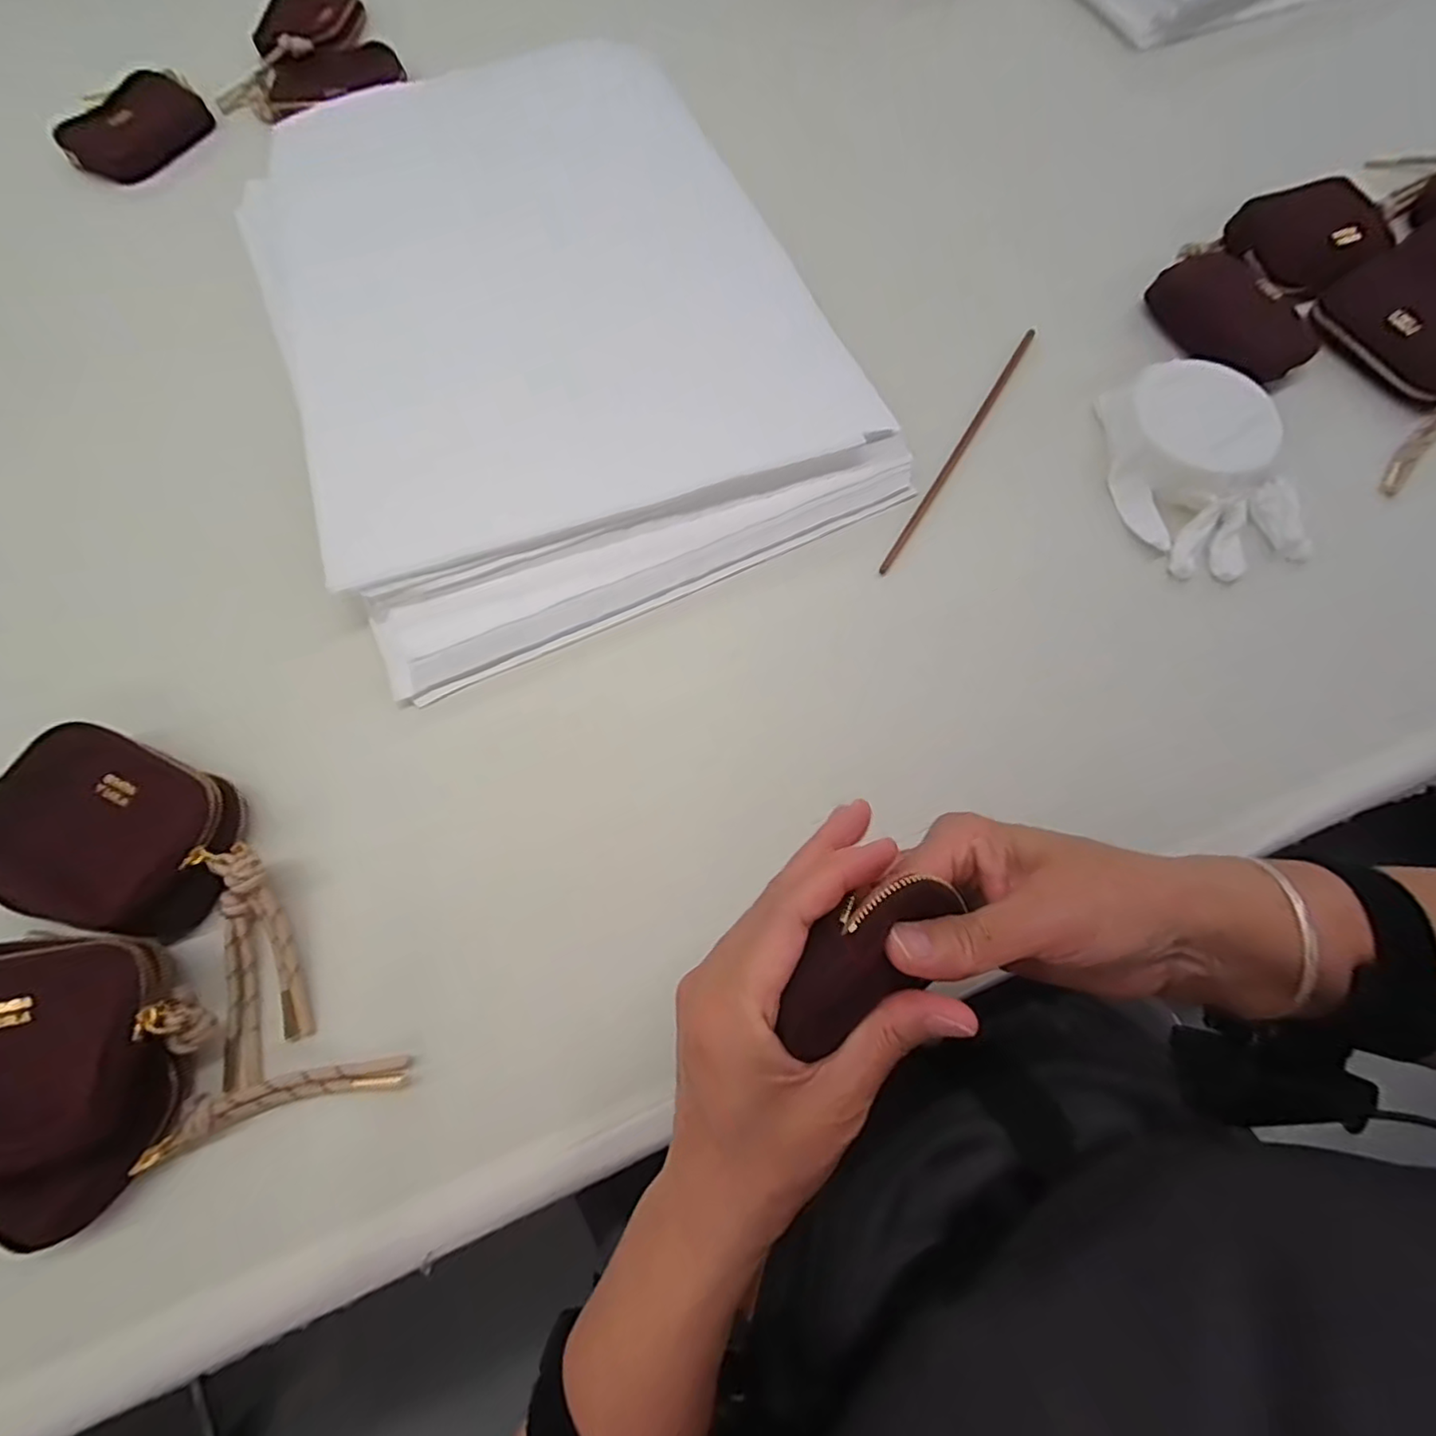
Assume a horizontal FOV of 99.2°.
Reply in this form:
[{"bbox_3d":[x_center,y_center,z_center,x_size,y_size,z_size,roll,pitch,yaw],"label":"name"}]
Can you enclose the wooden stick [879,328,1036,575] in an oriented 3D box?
[{"bbox_3d":[0.173,-0.194,0.435,0.008,0.011,0.246,30,73,11],"label":"wooden stick"}]

